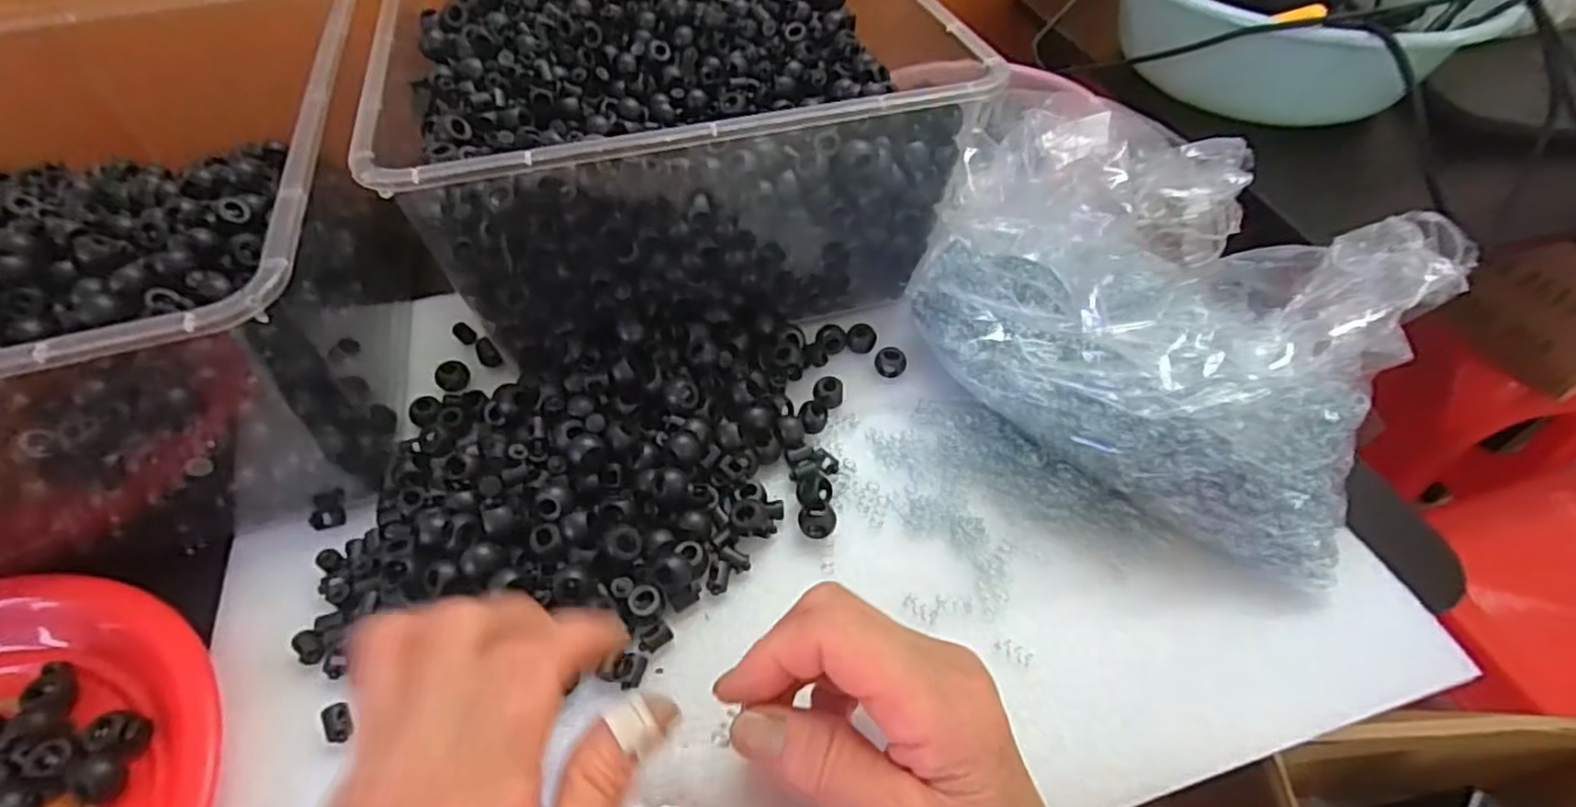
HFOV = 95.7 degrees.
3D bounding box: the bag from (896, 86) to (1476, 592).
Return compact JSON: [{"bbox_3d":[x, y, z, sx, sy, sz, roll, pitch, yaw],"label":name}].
[{"bbox_3d":[0.172,-0.044,0.353,0.243,0.119,0.139,33,58,23],"label":"bag"}]

